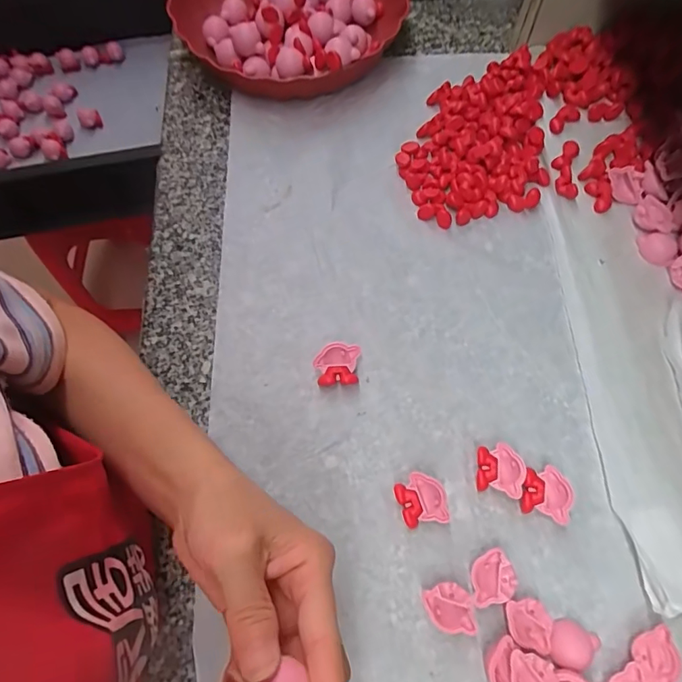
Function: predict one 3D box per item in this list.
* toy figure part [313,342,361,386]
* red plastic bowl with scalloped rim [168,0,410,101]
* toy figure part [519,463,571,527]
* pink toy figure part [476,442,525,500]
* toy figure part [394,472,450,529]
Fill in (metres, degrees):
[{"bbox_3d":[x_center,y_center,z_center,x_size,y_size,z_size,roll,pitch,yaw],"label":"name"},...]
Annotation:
[{"bbox_3d":[-0.003,0.020,0.381,0.034,0.016,0.031,4,68,4],"label":"toy figure part"},{"bbox_3d":[-0.063,-0.356,0.511,0.239,0.061,0.220,-1,68,2],"label":"red plastic bowl with scalloped rim"},{"bbox_3d":[0.147,0.109,0.345,0.032,0.016,0.036,17,70,9],"label":"toy figure part"},{"bbox_3d":[0.116,0.095,0.351,0.032,0.014,0.036,4,68,4],"label":"pink toy figure part"},{"bbox_3d":[0.058,0.115,0.344,0.033,0.015,0.035,-15,68,-4],"label":"toy figure part"}]

